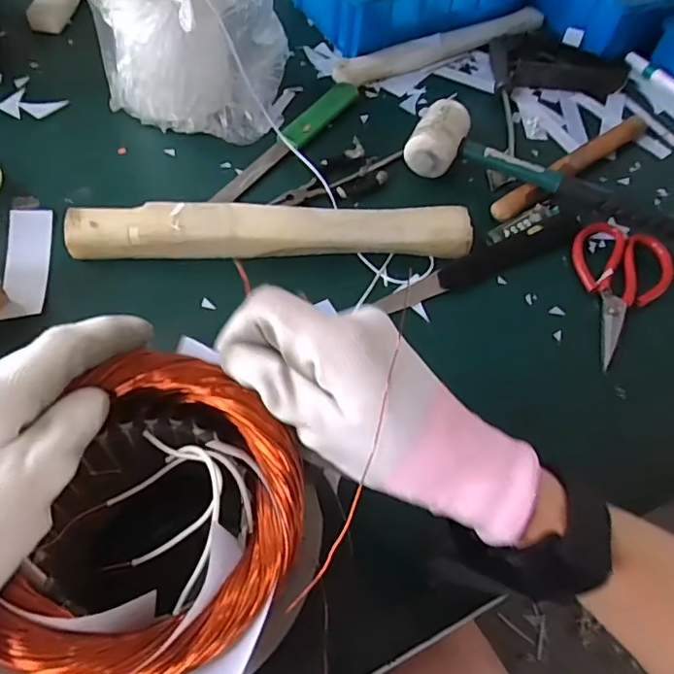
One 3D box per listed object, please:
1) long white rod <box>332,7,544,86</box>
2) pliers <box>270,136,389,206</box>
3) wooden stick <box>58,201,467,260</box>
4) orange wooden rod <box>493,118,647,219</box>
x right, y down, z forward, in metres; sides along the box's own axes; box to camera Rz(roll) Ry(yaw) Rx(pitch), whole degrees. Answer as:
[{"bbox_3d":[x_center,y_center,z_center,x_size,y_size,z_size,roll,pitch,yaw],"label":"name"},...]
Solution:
[{"bbox_3d":[0.128,-0.349,0.649,0.280,0.034,0.031,-22,63,-20],"label":"long white rod"},{"bbox_3d":[-0.010,-0.151,0.519,0.112,0.012,0.055,-27,65,-22],"label":"pliers"},{"bbox_3d":[-0.051,-0.088,0.460,0.331,0.034,0.043,0,58,-7],"label":"wooden stick"},{"bbox_3d":[0.242,-0.175,0.554,0.233,0.023,0.027,-32,67,-24],"label":"orange wooden rod"}]

